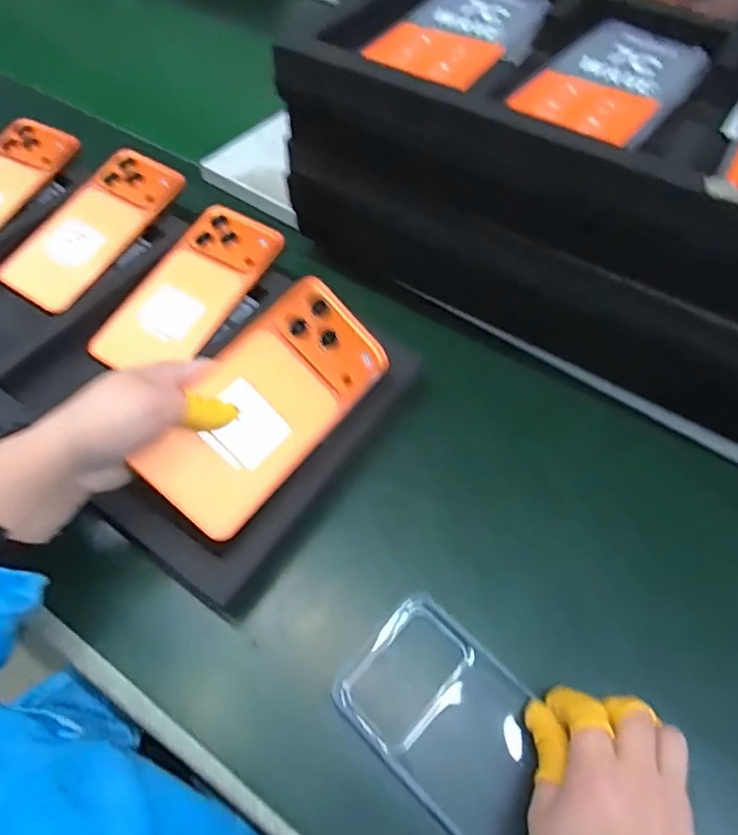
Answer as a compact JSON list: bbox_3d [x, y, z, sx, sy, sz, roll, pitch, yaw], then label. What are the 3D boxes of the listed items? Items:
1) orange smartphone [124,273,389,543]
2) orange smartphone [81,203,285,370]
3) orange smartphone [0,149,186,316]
[{"bbox_3d":[-0.060,-0.009,0.337,0.079,0.006,0.161,47,68,-13],"label":"orange smartphone"},{"bbox_3d":[-0.141,-0.099,0.435,0.077,0.013,0.164,35,74,18],"label":"orange smartphone"},{"bbox_3d":[-0.233,-0.162,0.473,0.079,0.014,0.166,33,75,17],"label":"orange smartphone"}]

